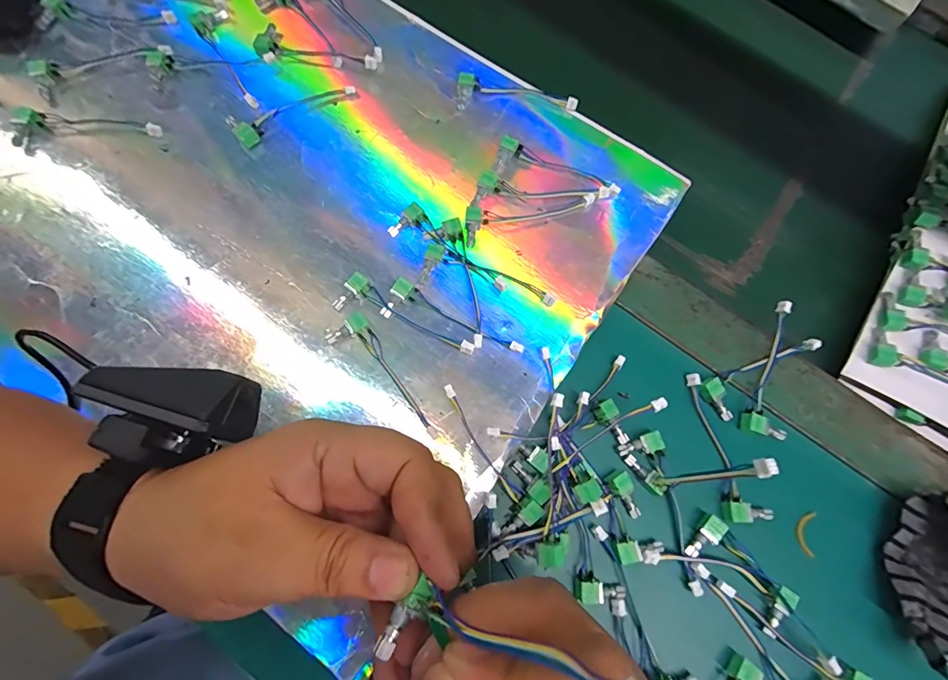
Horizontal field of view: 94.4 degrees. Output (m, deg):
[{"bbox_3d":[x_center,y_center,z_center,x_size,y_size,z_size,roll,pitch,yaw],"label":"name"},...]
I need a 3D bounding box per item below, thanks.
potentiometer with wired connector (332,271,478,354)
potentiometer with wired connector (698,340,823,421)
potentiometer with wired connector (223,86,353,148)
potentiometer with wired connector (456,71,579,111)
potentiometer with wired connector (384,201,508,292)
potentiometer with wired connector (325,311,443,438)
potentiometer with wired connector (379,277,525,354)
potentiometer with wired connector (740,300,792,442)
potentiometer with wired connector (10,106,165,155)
[{"bbox_3d":[-0.045,-0.011,0.278,0.094,0.012,0.026,31,73,4],"label":"potentiometer with wired connector"},{"bbox_3d":[0.195,0.023,0.292,0.093,0.009,0.028,-22,77,-11],"label":"potentiometer with wired connector"},{"bbox_3d":[-0.134,-0.173,0.324,0.092,0.008,0.025,-33,79,-13],"label":"potentiometer with wired connector"},{"bbox_3d":[0.033,-0.191,0.338,0.092,0.010,0.024,0,73,-5],"label":"potentiometer with wired connector"},{"bbox_3d":[-0.015,-0.061,0.297,0.088,0.009,0.025,34,74,5],"label":"potentiometer with wired connector"},{"bbox_3d":[-0.052,0.022,0.270,0.025,0.008,0.095,-42,81,-15],"label":"potentiometer with wired connector"},{"bbox_3d":[-0.014,-0.008,0.278,0.092,0.010,0.025,29,73,4],"label":"potentiometer with wired connector"},{"bbox_3d":[0.198,0.018,0.292,0.027,0.014,0.093,17,73,0],"label":"potentiometer with wired connector"},{"bbox_3d":[-0.271,-0.147,0.307,0.093,0.011,0.030,-3,74,-6],"label":"potentiometer with wired connector"}]

